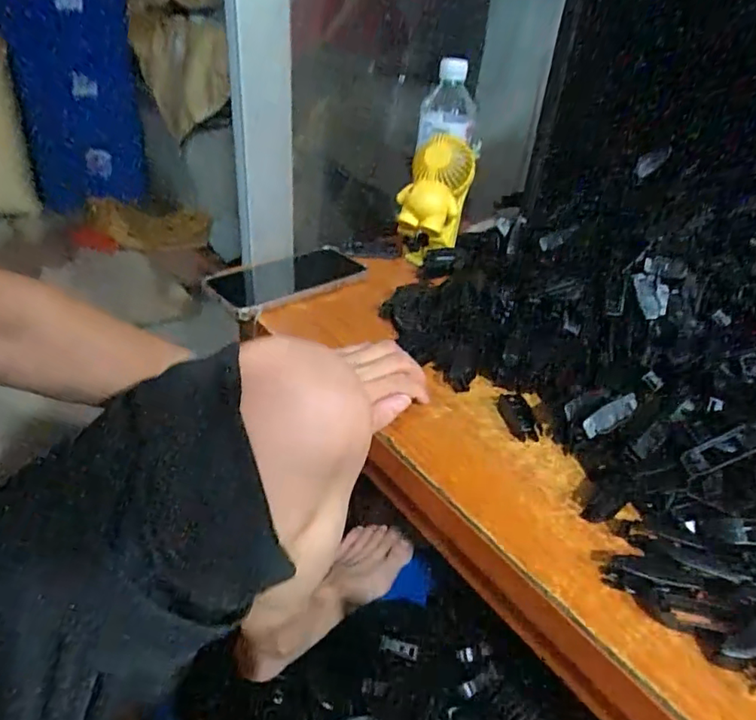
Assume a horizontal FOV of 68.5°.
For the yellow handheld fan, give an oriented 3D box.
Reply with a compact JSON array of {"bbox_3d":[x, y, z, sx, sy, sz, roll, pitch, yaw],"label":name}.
[{"bbox_3d":[0.064,-0.176,0.634,0.076,0.142,0.076,10,34,7],"label":"yellow handheld fan"}]

